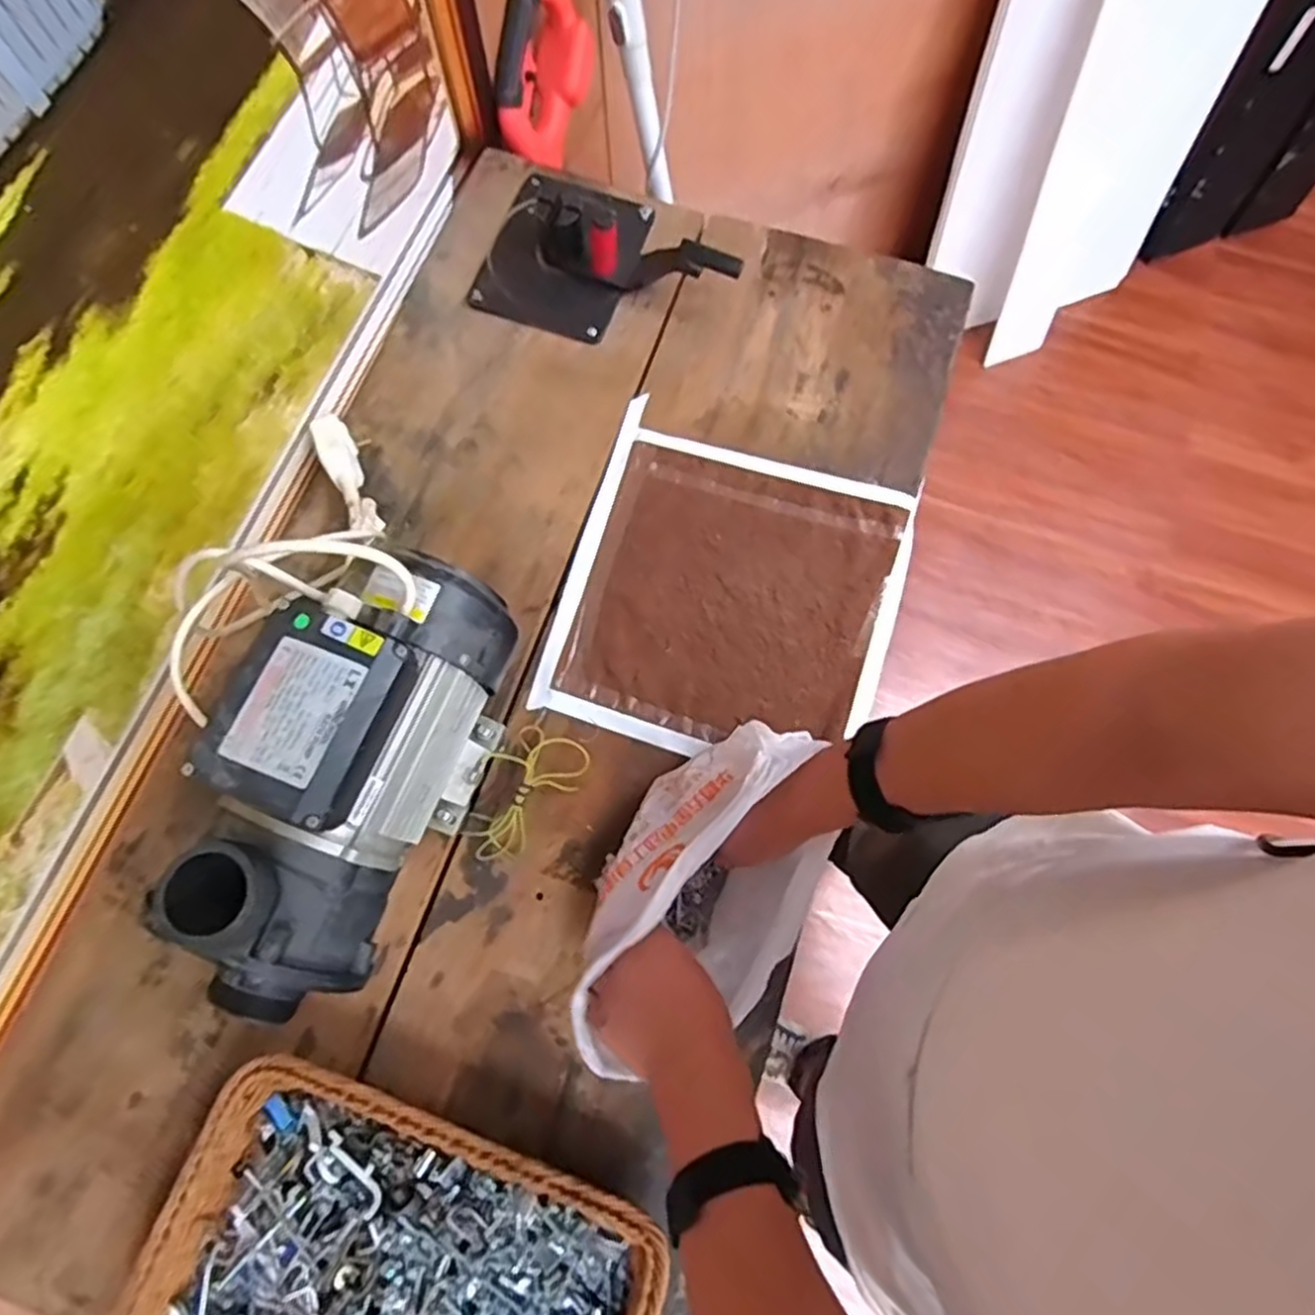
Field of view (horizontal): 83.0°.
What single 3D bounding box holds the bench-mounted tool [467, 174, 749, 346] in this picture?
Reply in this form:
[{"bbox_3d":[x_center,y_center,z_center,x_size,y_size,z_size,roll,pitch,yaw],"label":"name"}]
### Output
[{"bbox_3d":[-0.048,-0.441,0.804,0.277,0.074,0.195,18,73,5],"label":"bench-mounted tool"}]

